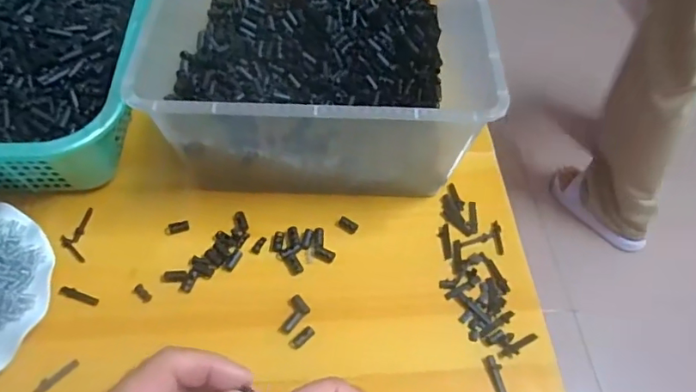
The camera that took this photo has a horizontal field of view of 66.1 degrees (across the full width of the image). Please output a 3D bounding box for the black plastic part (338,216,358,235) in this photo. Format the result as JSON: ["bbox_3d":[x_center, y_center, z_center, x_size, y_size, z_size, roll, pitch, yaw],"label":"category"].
[{"bbox_3d":[0.000,0.028,0.508,0.018,0.005,0.012,29,59,16],"label":"black plastic part"}]

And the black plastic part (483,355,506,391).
[{"bbox_3d":[0.122,0.146,0.432,0.012,0.004,0.036,-11,56,-11],"label":"black plastic part"}]

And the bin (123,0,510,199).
[{"bbox_3d":[-0.027,-0.154,0.546,0.292,0.141,0.317,2,55,-1],"label":"bin"}]

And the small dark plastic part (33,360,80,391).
[{"bbox_3d":[-0.229,0.143,0.420,0.037,0.004,0.008,-36,64,-24],"label":"small dark plastic part"}]

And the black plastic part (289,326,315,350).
[{"bbox_3d":[-0.038,0.117,0.444,0.022,0.004,0.009,-36,64,-24],"label":"black plastic part"}]

